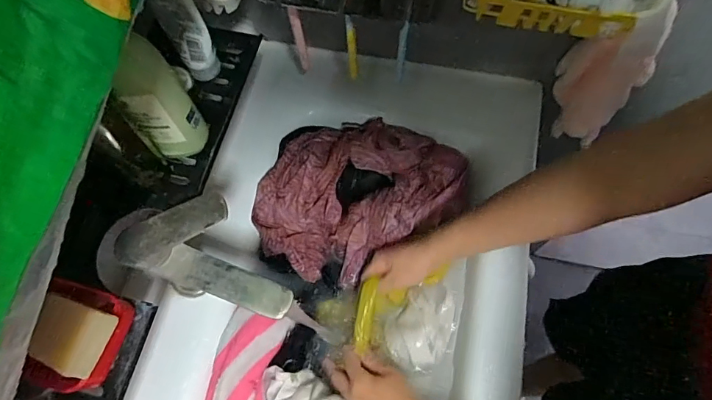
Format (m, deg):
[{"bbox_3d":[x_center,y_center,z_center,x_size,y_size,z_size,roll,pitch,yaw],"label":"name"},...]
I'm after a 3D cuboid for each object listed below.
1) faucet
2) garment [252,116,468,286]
[{"bbox_3d":[-0.149,0.052,0.442,0.177,0.075,0.093,16,68,9],"label":"faucet"},{"bbox_3d":[0.006,-0.020,0.636,0.316,0.069,0.222,-31,68,-11],"label":"garment"}]

